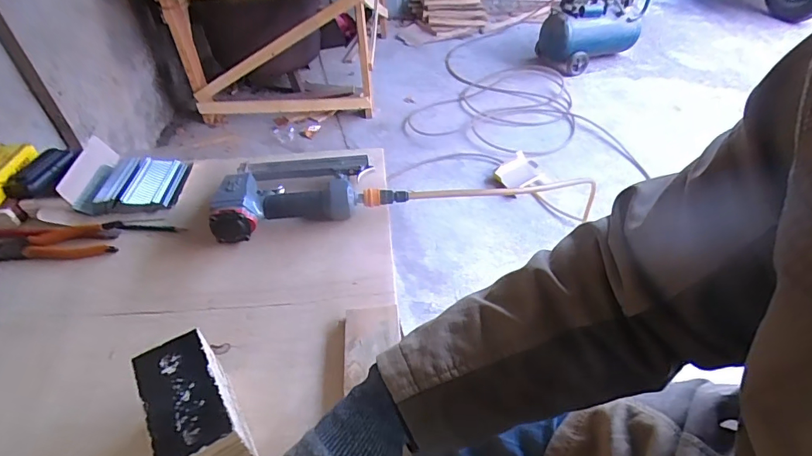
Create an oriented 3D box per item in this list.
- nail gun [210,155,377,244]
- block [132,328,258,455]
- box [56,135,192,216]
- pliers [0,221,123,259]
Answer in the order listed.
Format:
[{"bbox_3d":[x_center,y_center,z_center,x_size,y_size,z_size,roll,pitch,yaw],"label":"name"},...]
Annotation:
[{"bbox_3d":[-0.162,-0.059,0.678,0.225,0.059,0.154,-9,42,-6],"label":"nail gun"},{"bbox_3d":[-0.183,0.169,0.409,0.065,0.088,0.121,-26,46,-22],"label":"block"},{"bbox_3d":[-0.441,-0.083,0.712,0.159,0.060,0.156,-2,42,3],"label":"box"},{"bbox_3d":[-0.493,0.023,0.632,0.174,0.023,0.053,-6,42,-1],"label":"pliers"}]

